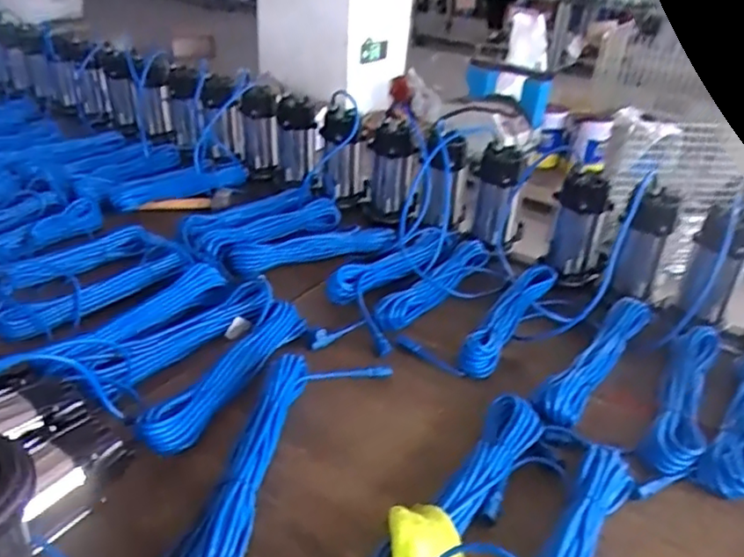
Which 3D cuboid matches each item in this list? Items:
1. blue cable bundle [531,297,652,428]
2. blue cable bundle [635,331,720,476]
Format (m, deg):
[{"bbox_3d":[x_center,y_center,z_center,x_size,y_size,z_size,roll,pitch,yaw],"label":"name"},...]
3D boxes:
[{"bbox_3d":[0.366,0.124,1.016,0.058,0.047,0.362,26,37,32],"label":"blue cable bundle"},{"bbox_3d":[0.477,0.179,0.956,0.074,0.049,0.354,21,34,26],"label":"blue cable bundle"}]

